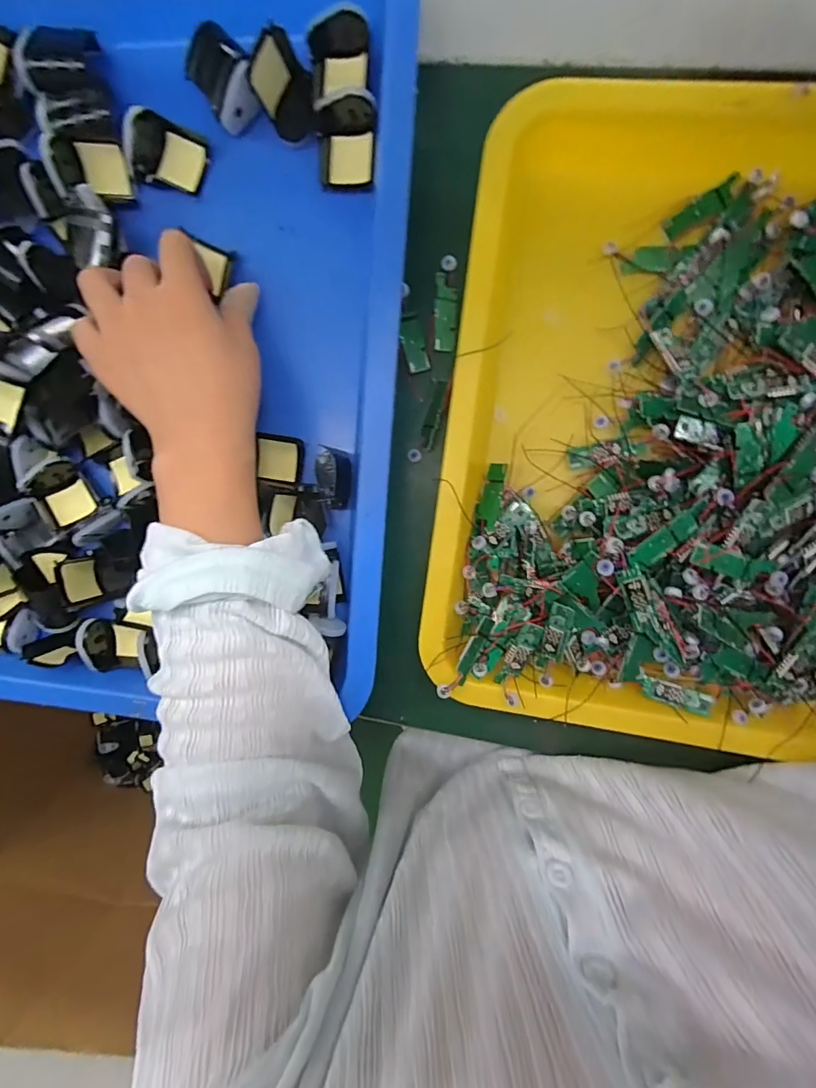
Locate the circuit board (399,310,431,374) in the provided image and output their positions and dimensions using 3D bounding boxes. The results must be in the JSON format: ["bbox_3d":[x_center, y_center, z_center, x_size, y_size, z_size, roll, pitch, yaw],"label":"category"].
[{"bbox_3d":[0.003,-0.121,0.287,0.013,0.006,0.033,-15,100,8],"label":"circuit board"}]

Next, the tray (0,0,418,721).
[{"bbox_3d":[-0.168,-0.116,0.291,0.330,0.046,0.435,4,96,7],"label":"tray"}]

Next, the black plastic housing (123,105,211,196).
[{"bbox_3d":[-0.144,-0.234,0.284,0.042,0.020,0.033,16,97,5],"label":"black plastic housing"}]

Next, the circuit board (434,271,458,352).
[{"bbox_3d":[0.022,-0.138,0.284,0.013,0.004,0.043,1,96,7],"label":"circuit board"}]

